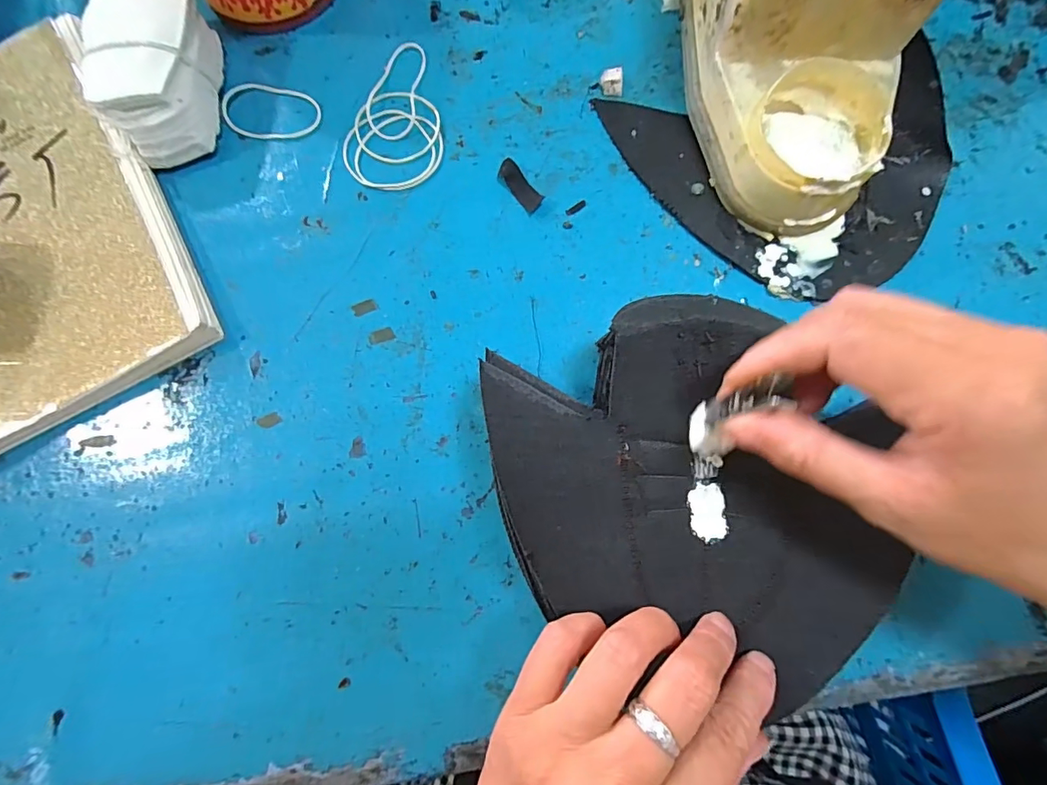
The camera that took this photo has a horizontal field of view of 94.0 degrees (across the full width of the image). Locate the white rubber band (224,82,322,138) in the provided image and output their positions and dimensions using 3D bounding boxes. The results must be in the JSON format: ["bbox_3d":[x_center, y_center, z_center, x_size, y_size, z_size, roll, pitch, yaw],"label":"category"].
[{"bbox_3d":[-0.162,-0.181,0.314,0.064,0.005,0.038,13,79,4],"label":"white rubber band"}]

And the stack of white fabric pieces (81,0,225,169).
[{"bbox_3d":[-0.220,-0.195,0.294,0.056,0.048,0.106,-3,79,1],"label":"stack of white fabric pieces"}]

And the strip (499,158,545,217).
[{"bbox_3d":[-0.002,-0.125,0.297,0.013,0.006,0.036,-37,80,-6],"label":"strip"}]

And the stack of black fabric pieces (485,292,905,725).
[{"bbox_3d":[0.066,0.045,0.207,0.139,0.015,0.165,-18,79,-2],"label":"stack of black fabric pieces"}]

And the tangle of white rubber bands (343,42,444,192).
[{"bbox_3d":[-0.086,-0.175,0.311,0.062,0.004,0.103,-12,79,-1],"label":"tangle of white rubber bands"}]

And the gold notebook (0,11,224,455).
[{"bbox_3d":[-0.306,-0.097,0.291,0.172,0.020,0.246,-28,79,-4],"label":"gold notebook"}]

